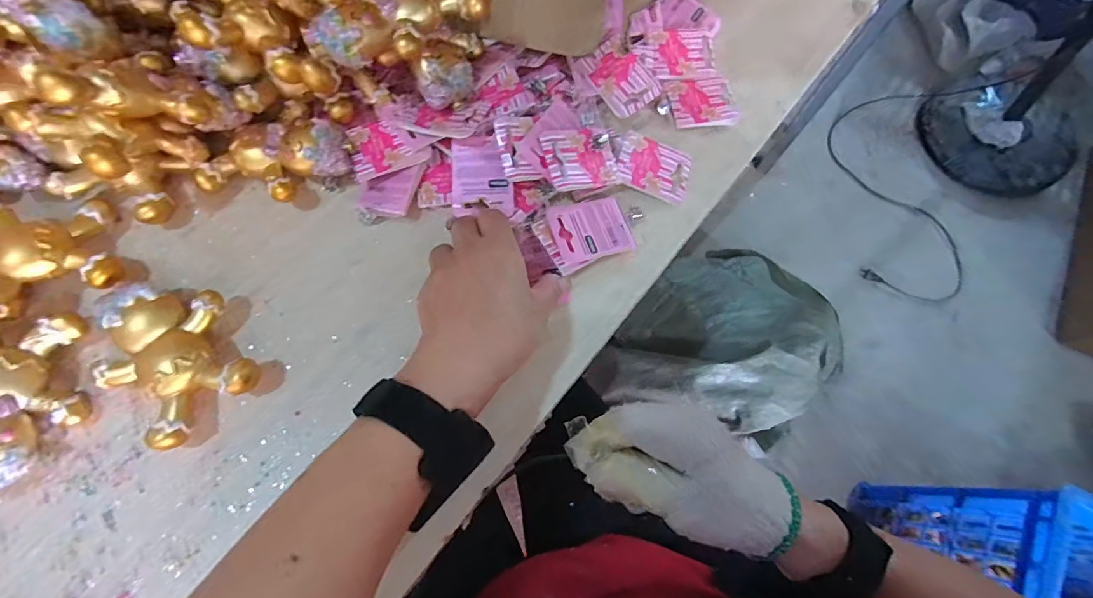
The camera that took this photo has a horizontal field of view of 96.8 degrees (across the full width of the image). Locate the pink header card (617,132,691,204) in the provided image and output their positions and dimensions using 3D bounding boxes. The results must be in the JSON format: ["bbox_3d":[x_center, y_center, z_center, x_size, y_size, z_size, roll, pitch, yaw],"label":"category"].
[{"bbox_3d":[0.087,-0.107,0.392,0.061,0.004,0.047,17,76,-13],"label":"pink header card"}]

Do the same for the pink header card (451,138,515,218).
[{"bbox_3d":[-0.049,-0.092,0.364,0.046,0.005,0.053,1,98,10],"label":"pink header card"}]

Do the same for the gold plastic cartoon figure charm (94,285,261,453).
[{"bbox_3d":[-0.243,0.036,0.318,0.080,0.033,0.100,-41,76,-15],"label":"gold plastic cartoon figure charm"}]

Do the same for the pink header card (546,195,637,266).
[{"bbox_3d":[0.035,-0.053,0.371,0.062,0.005,0.046,-16,74,-21],"label":"pink header card"}]

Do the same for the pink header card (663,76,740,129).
[{"bbox_3d":[0.135,-0.170,0.420,0.058,0.008,0.046,-12,70,-6],"label":"pink header card"}]

